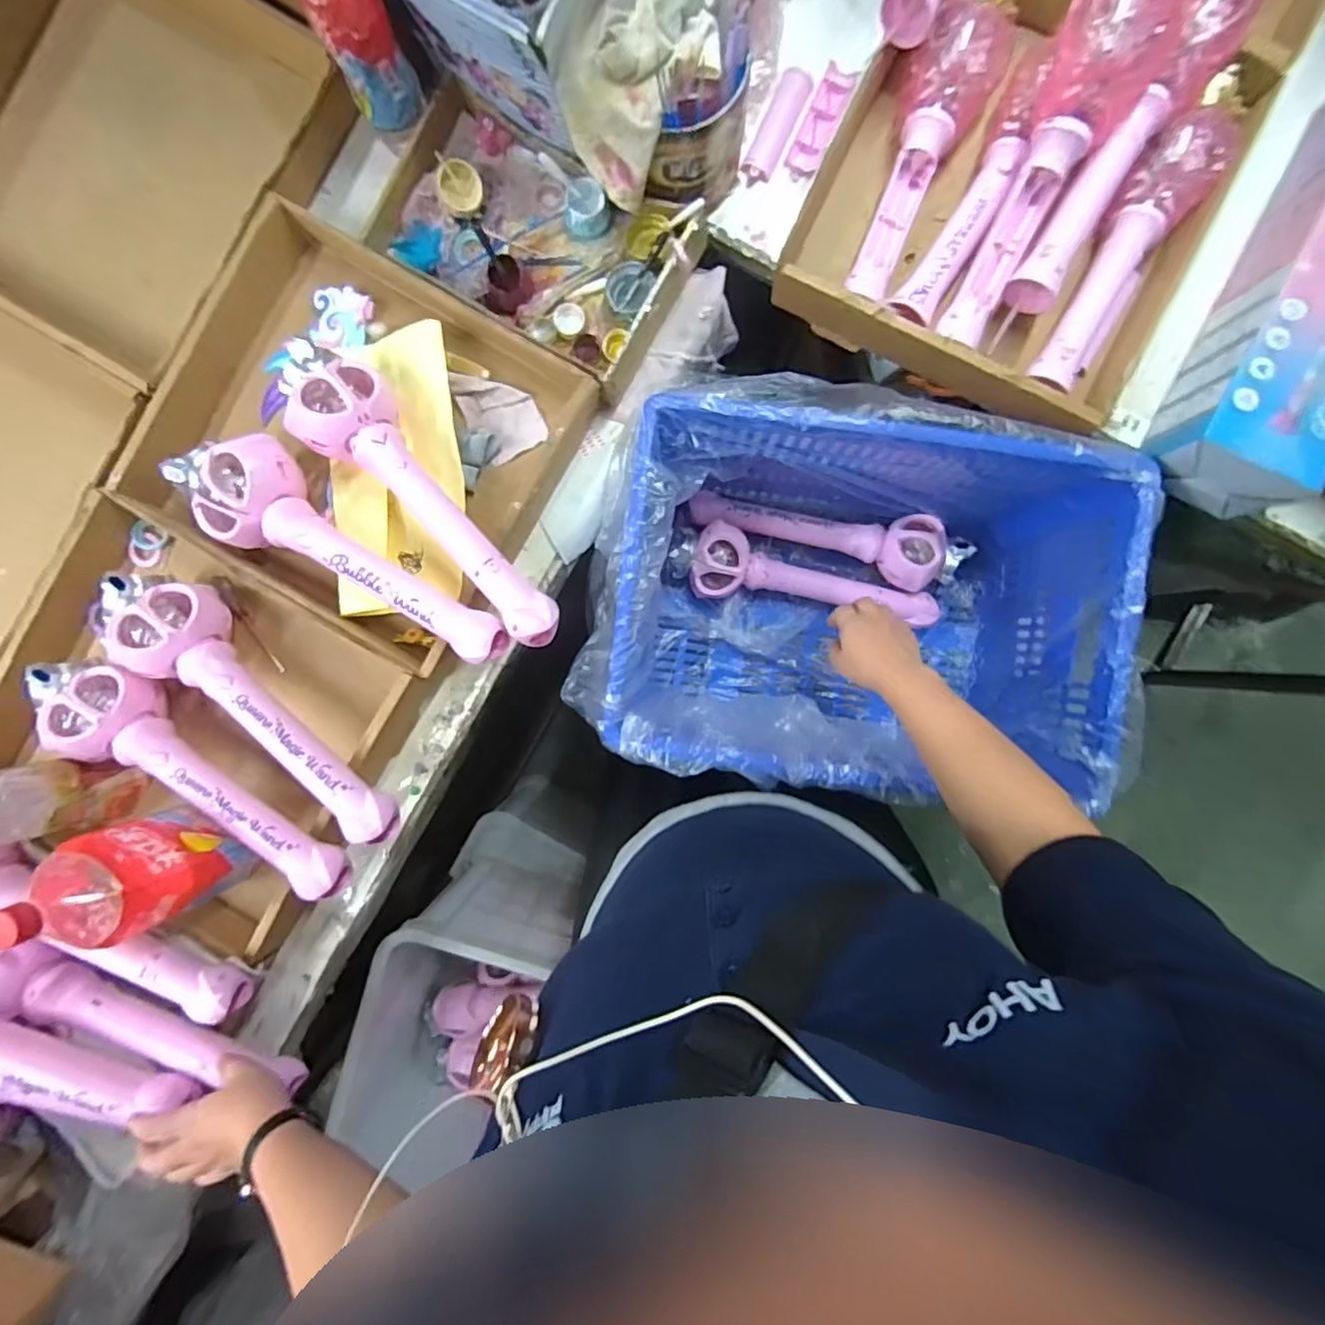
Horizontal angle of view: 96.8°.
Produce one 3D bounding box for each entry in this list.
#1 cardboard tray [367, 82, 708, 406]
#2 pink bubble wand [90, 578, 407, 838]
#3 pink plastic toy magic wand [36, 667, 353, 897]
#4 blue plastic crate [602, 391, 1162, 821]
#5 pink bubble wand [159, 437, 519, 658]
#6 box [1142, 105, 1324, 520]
[{"bbox_3d":[-0.130,-0.430,0.597,0.302,0.044,0.191,31,92,-1],"label":"cardboard tray"},{"bbox_3d":[-0.408,0.053,0.571,0.103,0.062,0.363,-44,91,2],"label":"pink bubble wand"},{"bbox_3d":[-0.459,0.114,0.574,0.361,0.061,0.097,33,92,-1],"label":"pink plastic toy magic wand"},{"bbox_3d":[0.207,-0.062,0.696,0.496,0.311,0.358,8,92,0],"label":"blue plastic crate"},{"bbox_3d":[-0.310,-0.115,0.588,0.363,0.085,0.111,28,92,-1],"label":"pink bubble wand"},{"bbox_3d":[0.617,-0.348,0.554,0.121,0.116,0.405,27,92,-1],"label":"box"}]

